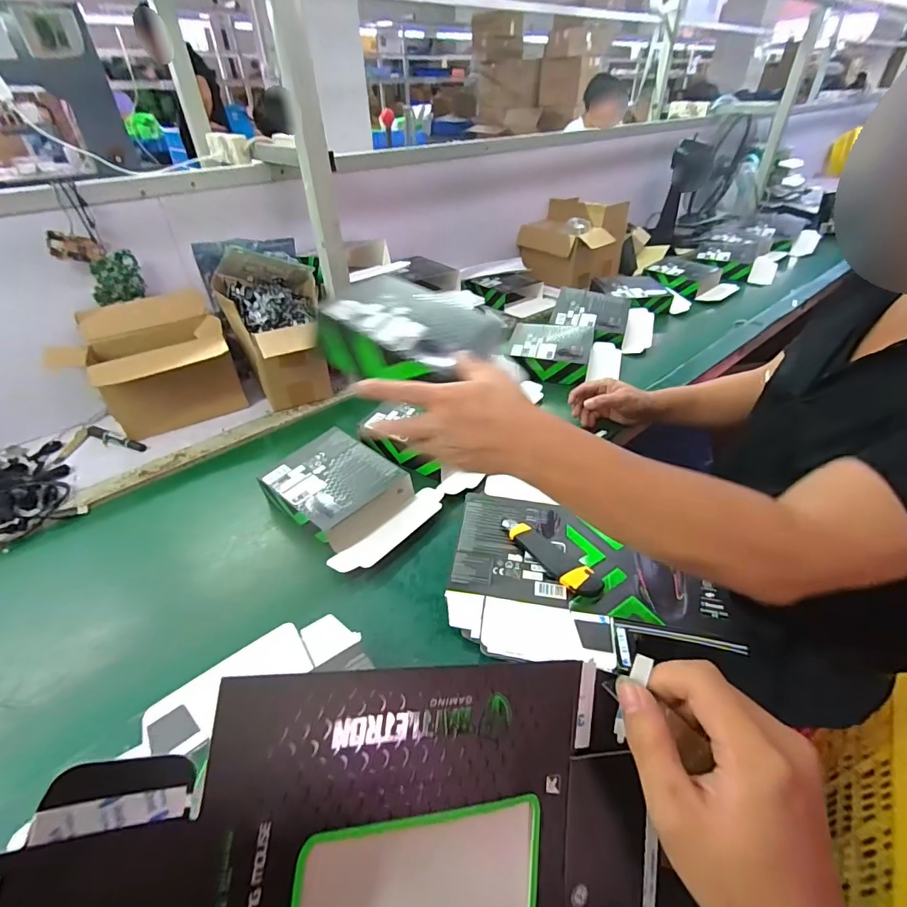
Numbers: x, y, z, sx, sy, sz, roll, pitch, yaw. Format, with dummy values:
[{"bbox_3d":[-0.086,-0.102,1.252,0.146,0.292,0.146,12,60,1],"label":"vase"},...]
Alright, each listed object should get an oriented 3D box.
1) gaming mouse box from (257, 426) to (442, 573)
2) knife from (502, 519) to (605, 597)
[{"bbox_3d":[-0.163,0.063,0.712,0.242,0.065,0.193,27,48,31],"label":"gaming mouse box"},{"bbox_3d":[0.131,0.139,0.628,0.042,0.016,0.158,-30,47,-30],"label":"knife"}]

